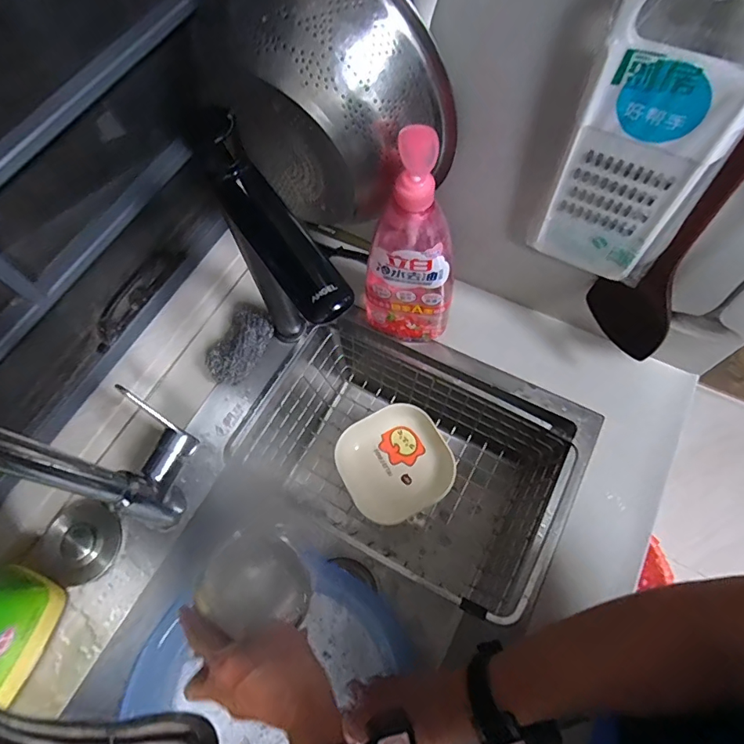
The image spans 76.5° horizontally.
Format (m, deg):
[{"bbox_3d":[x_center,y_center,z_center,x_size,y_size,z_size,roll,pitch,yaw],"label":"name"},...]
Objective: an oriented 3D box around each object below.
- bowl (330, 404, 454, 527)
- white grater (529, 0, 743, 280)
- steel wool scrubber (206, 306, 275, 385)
[{"bbox_3d":[0.030,0.122,0.640,0.141,0.031,0.141,-27,67,-9],"label":"bowl"},{"bbox_3d":[0.200,-0.164,0.364,0.098,0.259,0.014,27,70,14],"label":"white grater"},{"bbox_3d":[-0.170,-0.033,0.606,0.066,0.042,0.101,22,69,12],"label":"steel wool scrubber"}]

